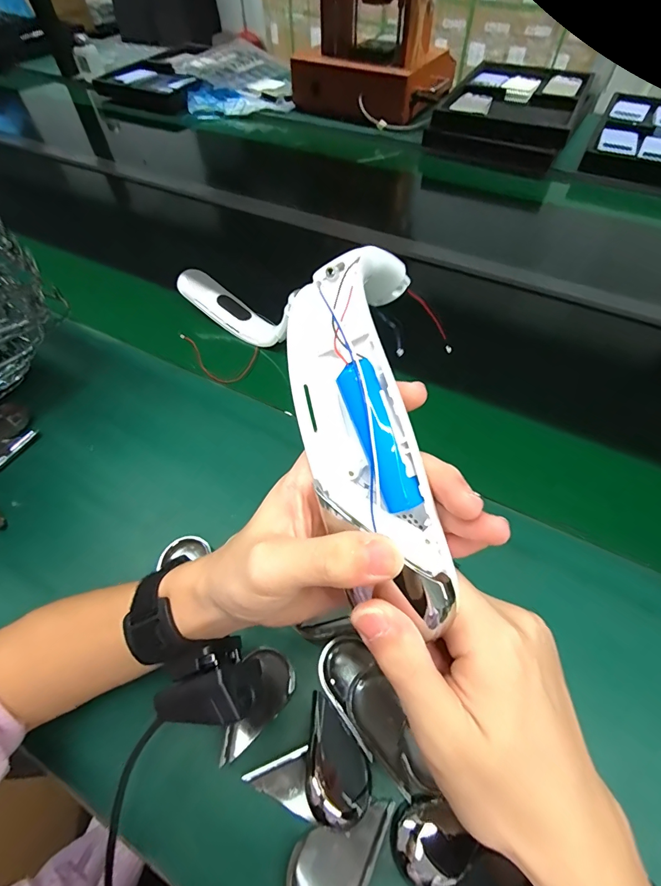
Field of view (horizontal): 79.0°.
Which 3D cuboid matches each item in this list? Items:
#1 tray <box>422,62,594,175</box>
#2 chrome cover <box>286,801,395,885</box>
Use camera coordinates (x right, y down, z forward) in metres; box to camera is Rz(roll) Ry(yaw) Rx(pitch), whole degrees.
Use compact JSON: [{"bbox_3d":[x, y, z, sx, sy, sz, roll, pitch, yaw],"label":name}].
[{"bbox_3d":[0.473,-0.858,1.034,0.316,0.088,0.446,25,60,16],"label":"tray"},{"bbox_3d":[0.011,0.289,0.279,0.082,0.019,0.048,-27,60,-16],"label":"chrome cover"}]

